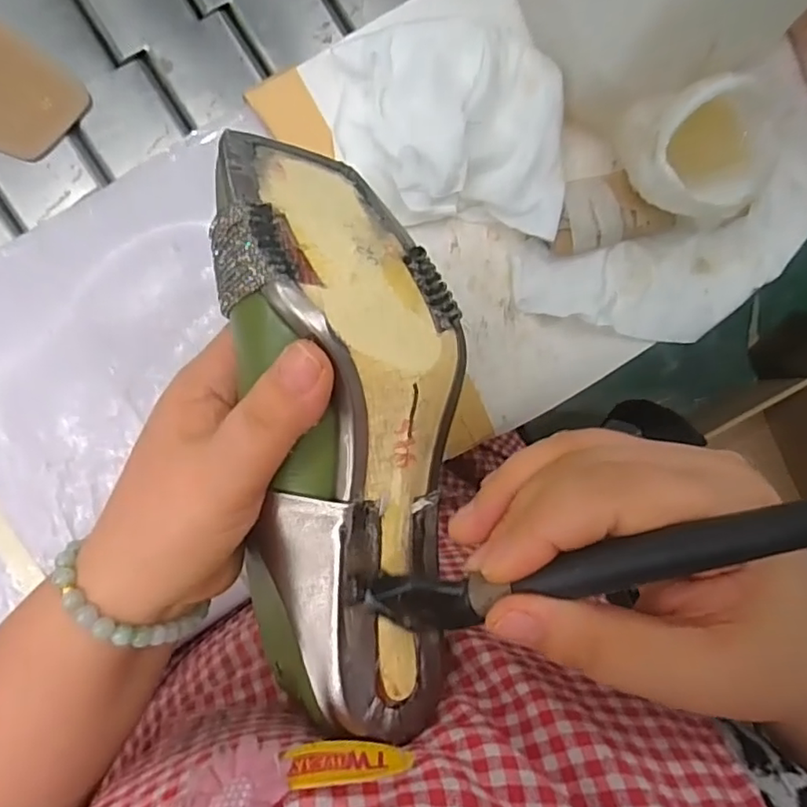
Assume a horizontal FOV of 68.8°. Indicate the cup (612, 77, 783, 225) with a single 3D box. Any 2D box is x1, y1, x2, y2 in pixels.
[{"bbox_3d":[0.167,-0.138,0.332,0.083,0.071,0.071,-11,94,-4],"label":"cup"}]

